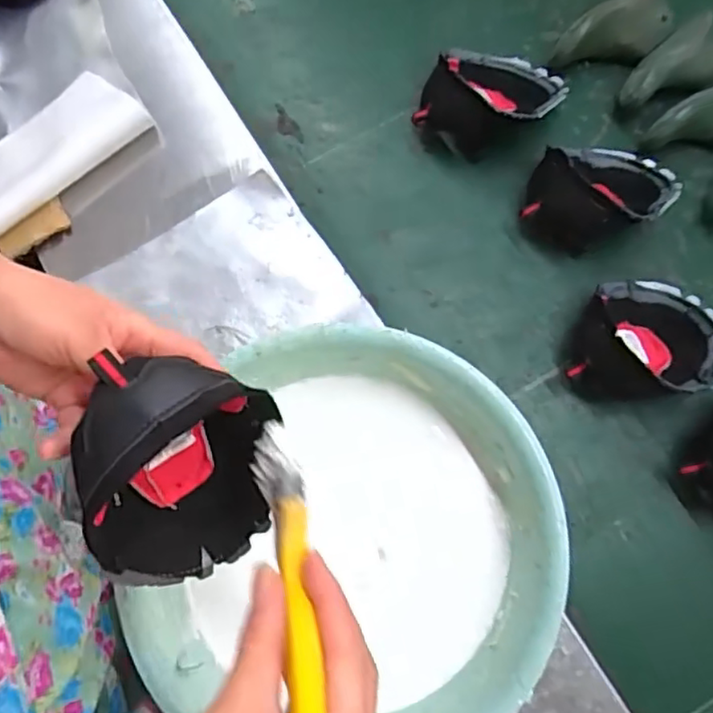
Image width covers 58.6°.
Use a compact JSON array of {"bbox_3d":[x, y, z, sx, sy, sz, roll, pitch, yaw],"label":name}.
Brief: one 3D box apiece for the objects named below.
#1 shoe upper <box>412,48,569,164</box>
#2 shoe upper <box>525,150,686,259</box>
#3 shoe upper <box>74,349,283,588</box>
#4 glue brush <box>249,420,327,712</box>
[{"bbox_3d":[0.137,-0.264,0.651,0.129,0.061,0.124,0,76,2],"label":"shoe upper"},{"bbox_3d":[0.240,-0.165,0.622,0.130,0.071,0.130,24,80,7],"label":"shoe upper"},{"bbox_3d":[-0.098,0.070,0.358,0.080,0.115,0.114,10,77,4],"label":"shoe upper"},{"bbox_3d":[-0.031,0.089,0.282,0.025,0.016,0.157,-16,37,-2],"label":"glue brush"}]

